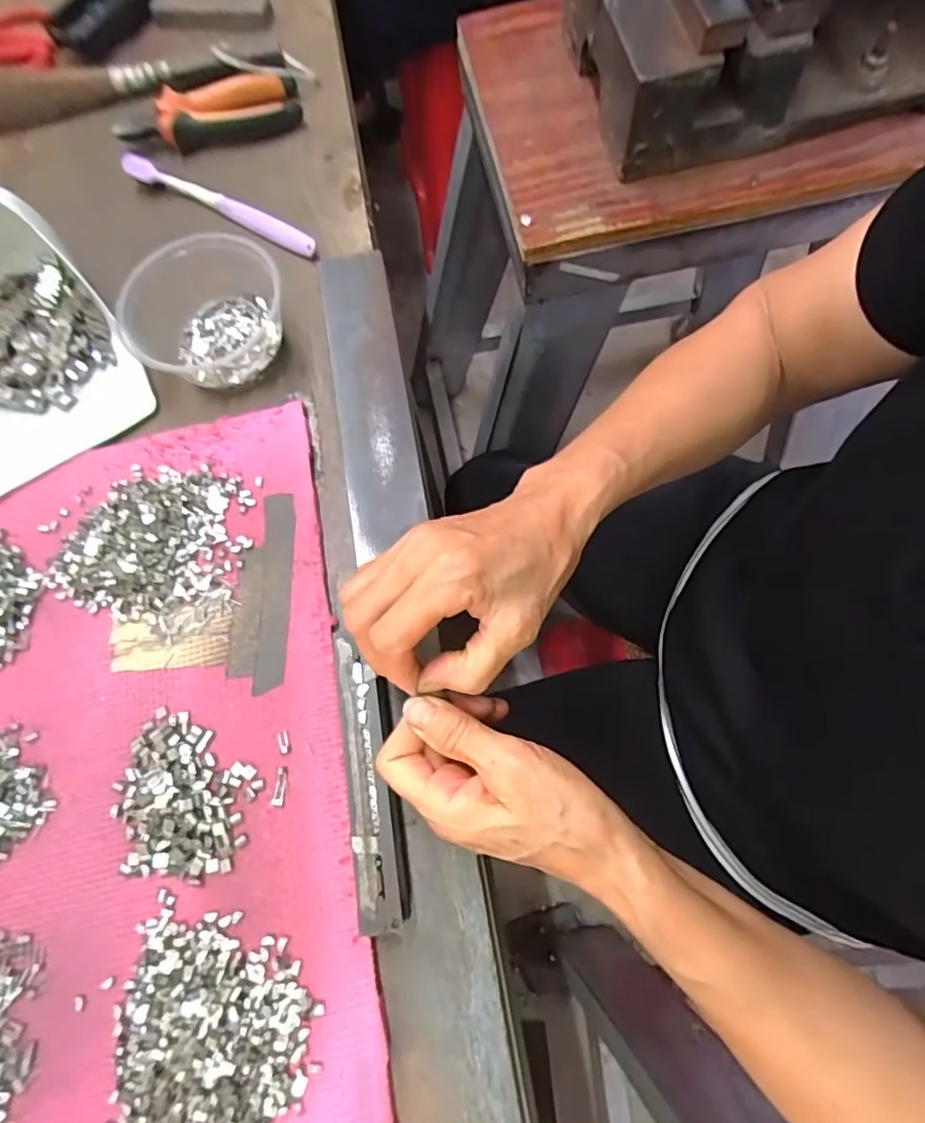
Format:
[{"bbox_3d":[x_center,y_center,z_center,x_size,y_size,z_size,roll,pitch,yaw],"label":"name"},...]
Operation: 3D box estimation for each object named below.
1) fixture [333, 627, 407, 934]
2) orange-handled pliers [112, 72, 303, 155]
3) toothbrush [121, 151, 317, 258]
[{"bbox_3d":[-0.050,0.112,0.308,0.023,0.023,0.145,-10,71,2],"label":"fixture"},{"bbox_3d":[-0.212,-0.374,0.479,0.147,0.026,0.042,-12,71,1],"label":"orange-handled pliers"},{"bbox_3d":[-0.192,-0.283,0.453,0.181,0.018,0.016,27,76,13],"label":"toothbrush"}]

